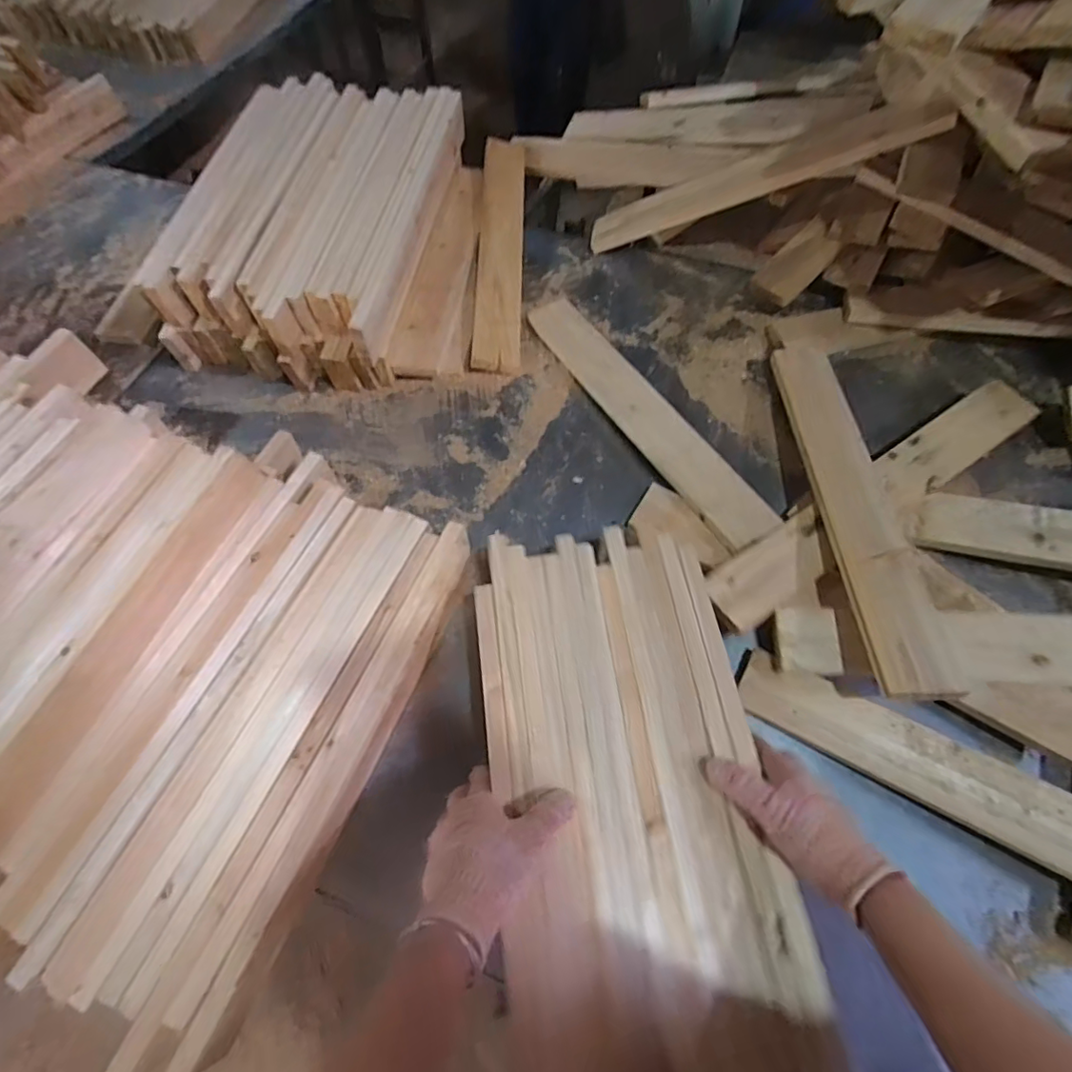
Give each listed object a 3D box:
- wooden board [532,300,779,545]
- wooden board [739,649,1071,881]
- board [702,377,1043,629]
[{"bbox_3d":[0.138,-0.183,0.778,0.073,0.016,0.490,-33,62,-3],"label":"wooden board"},{"bbox_3d":[0.464,0.263,0.520,0.542,0.024,0.073,25,78,19],"label":"wooden board"},{"bbox_3d":[0.425,-0.055,0.681,0.544,0.023,0.074,-31,76,-14],"label":"board"}]

